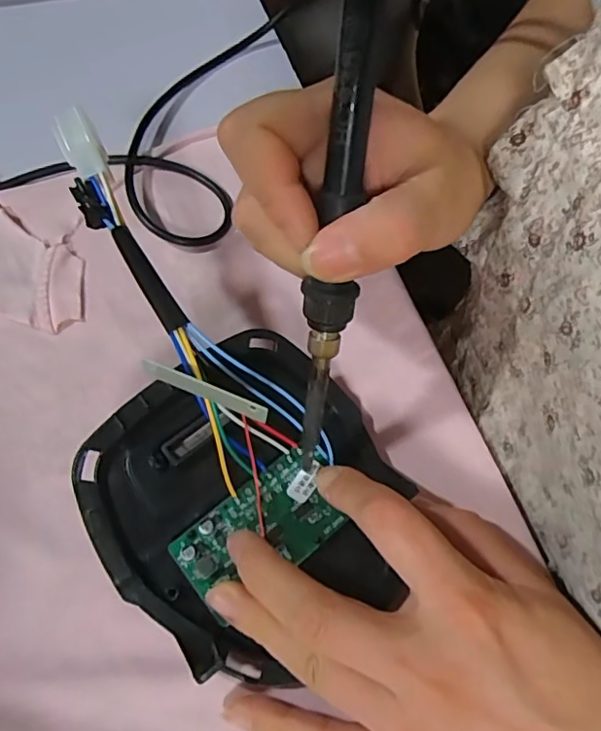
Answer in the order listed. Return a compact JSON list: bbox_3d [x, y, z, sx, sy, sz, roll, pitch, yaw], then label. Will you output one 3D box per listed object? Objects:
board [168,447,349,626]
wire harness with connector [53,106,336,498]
[{"bbox_3d":[-0.015,0.070,0.240,0.074,0.006,0.040,-33,71,-15],"label":"board"},{"bbox_3d":[-0.051,-0.027,0.234,0.043,0.025,0.178,-33,96,-15],"label":"wire harness with connector"}]

